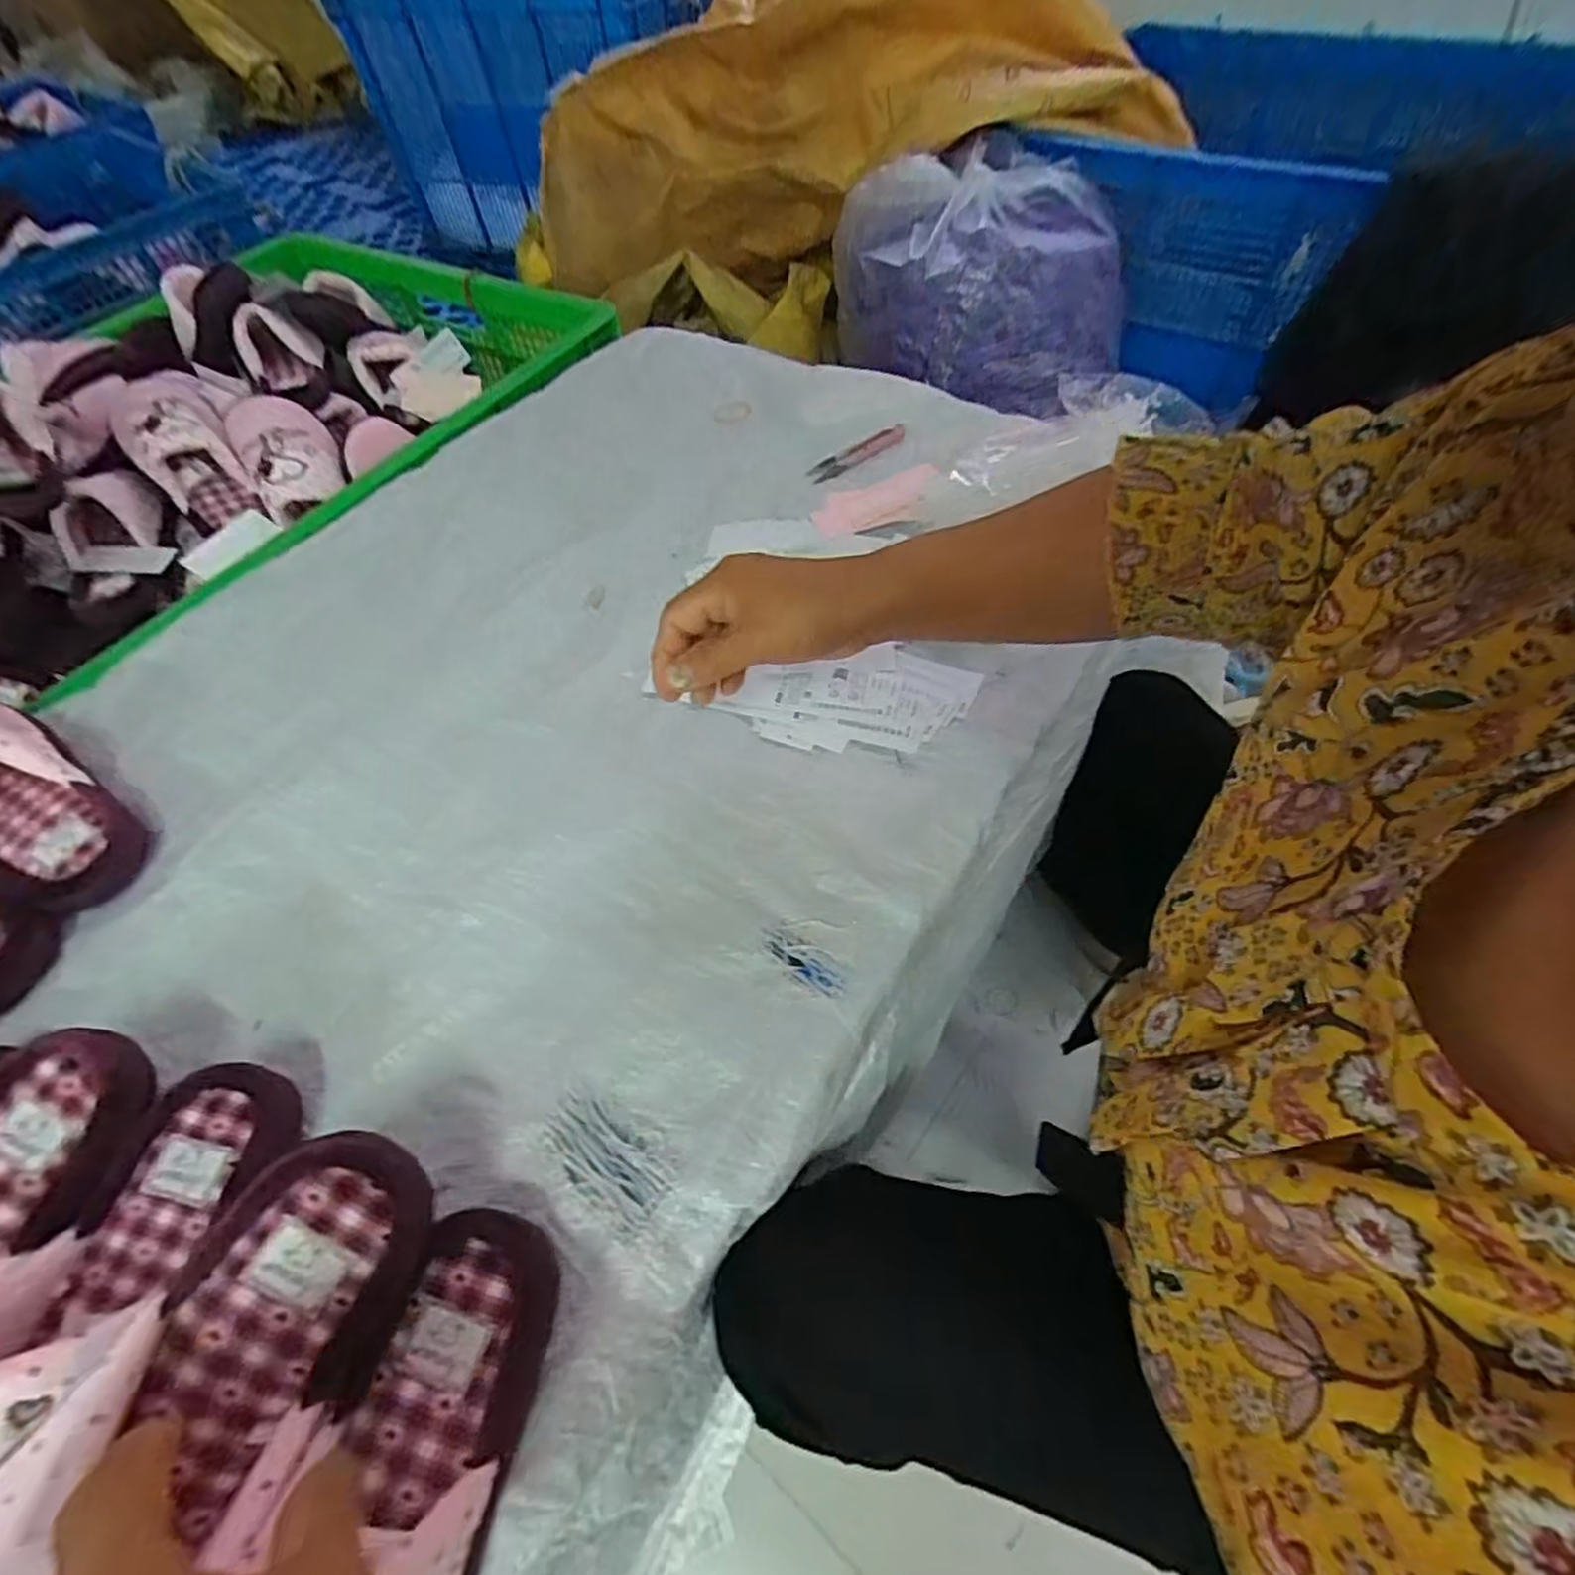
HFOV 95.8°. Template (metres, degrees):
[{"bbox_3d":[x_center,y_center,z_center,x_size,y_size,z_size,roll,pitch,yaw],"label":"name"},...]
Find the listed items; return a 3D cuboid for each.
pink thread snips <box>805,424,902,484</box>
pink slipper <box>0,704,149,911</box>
[{"bbox_3d":[0.067,-0.319,0.678,0.109,0.008,0.029,-33,62,-16],"label":"pink thread snips"},{"bbox_3d":[-0.528,0.001,0.469,0.213,0.075,0.095,25,63,18],"label":"pink slipper"}]

